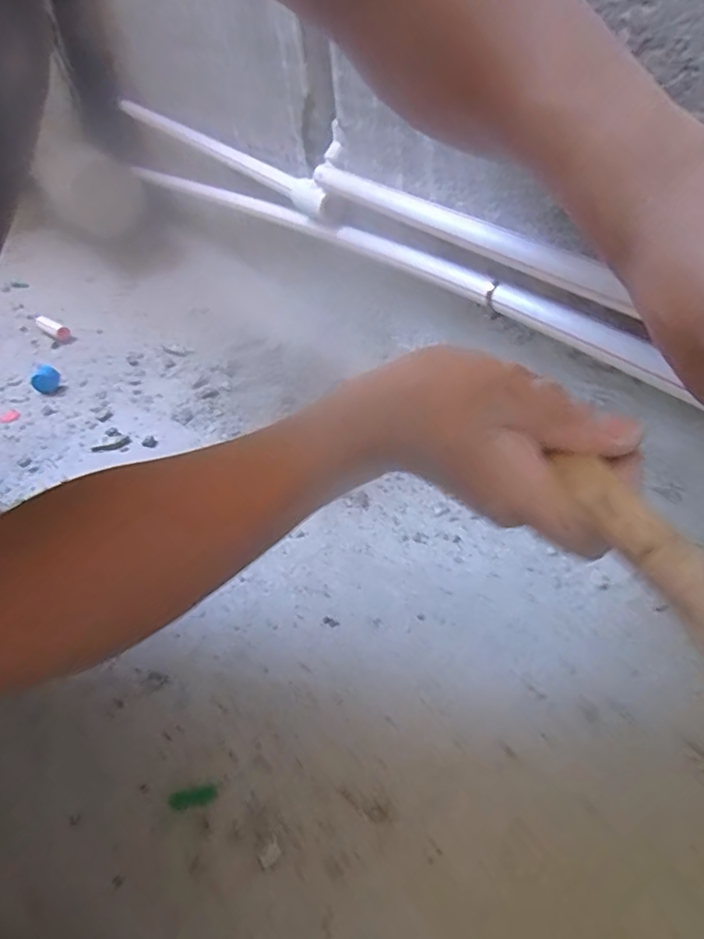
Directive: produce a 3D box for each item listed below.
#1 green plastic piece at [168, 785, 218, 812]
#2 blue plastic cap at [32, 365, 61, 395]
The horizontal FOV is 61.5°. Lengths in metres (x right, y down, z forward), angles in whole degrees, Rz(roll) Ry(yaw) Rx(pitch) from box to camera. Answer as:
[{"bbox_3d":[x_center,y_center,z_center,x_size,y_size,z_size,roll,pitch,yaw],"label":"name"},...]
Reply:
[{"bbox_3d":[-0.093,0.191,0.345,0.028,0.004,0.011,-9,42,-4],"label":"green plastic piece"},{"bbox_3d":[-0.363,-0.108,0.700,0.031,0.016,0.033,-28,46,-24],"label":"blue plastic cap"}]

